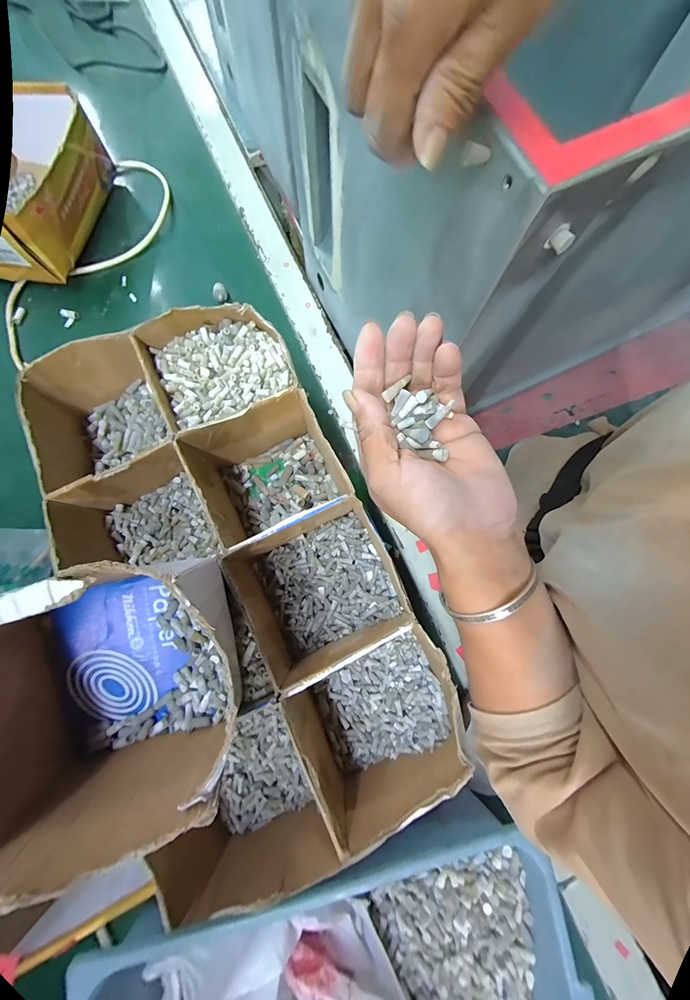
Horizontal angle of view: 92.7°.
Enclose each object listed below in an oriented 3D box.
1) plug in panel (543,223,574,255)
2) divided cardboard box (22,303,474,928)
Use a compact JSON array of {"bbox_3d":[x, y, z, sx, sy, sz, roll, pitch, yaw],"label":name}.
[{"bbox_3d":[0.111,-0.133,0.169,0.008,0.009,0.011,-40,82,-8],"label":"plug in panel"},{"bbox_3d":[-0.111,0.063,0.344,0.273,0.127,0.530,-23,80,-6],"label":"divided cardboard box"}]

